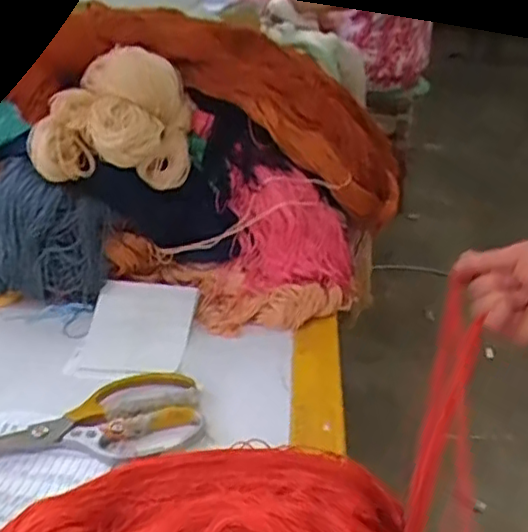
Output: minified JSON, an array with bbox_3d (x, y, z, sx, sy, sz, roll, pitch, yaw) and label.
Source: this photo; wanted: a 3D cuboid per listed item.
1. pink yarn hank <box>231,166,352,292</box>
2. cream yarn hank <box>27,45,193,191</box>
[{"bbox_3d":[0.032,-0.030,0.687,0.119,0.124,0.084,-7,31,-11],"label":"pink yarn hank"},{"bbox_3d":[-0.151,-0.140,0.639,0.165,0.124,0.089,-6,31,-10],"label":"cream yarn hank"}]

